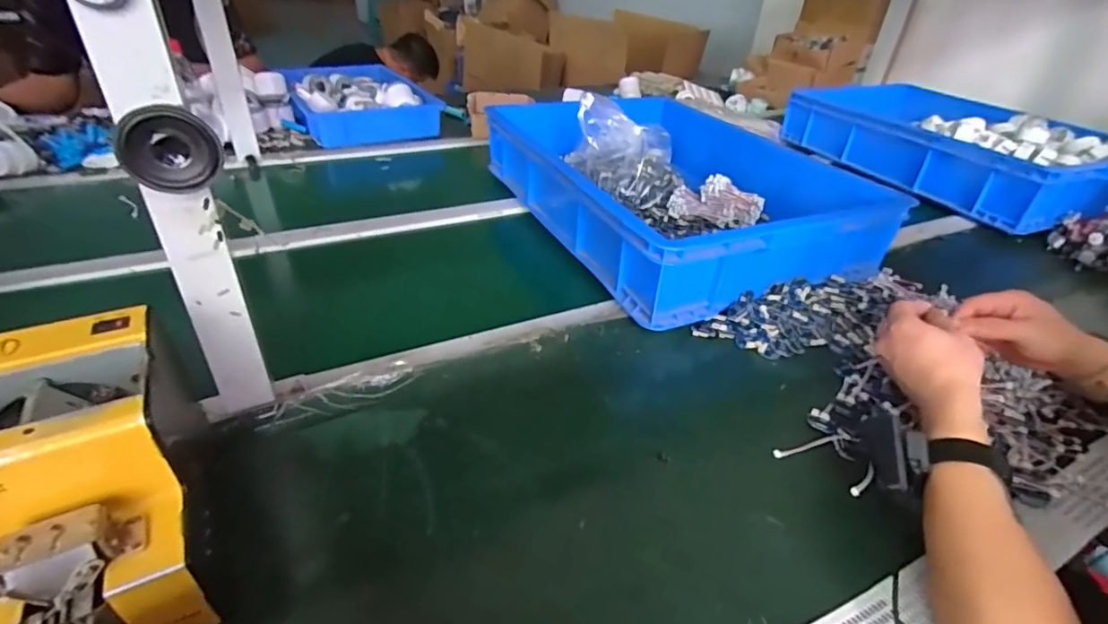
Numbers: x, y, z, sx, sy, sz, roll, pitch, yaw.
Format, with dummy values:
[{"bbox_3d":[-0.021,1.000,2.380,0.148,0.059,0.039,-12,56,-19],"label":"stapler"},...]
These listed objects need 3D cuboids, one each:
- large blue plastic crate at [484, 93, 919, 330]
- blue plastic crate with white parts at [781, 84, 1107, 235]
[{"bbox_3d":[0.200,-0.217,0.851,0.434,0.136,0.529,-14,43,-21],"label":"large blue plastic crate"},{"bbox_3d":[0.846,-0.364,1.141,0.399,0.118,0.619,-15,40,-25],"label":"blue plastic crate with white parts"}]

